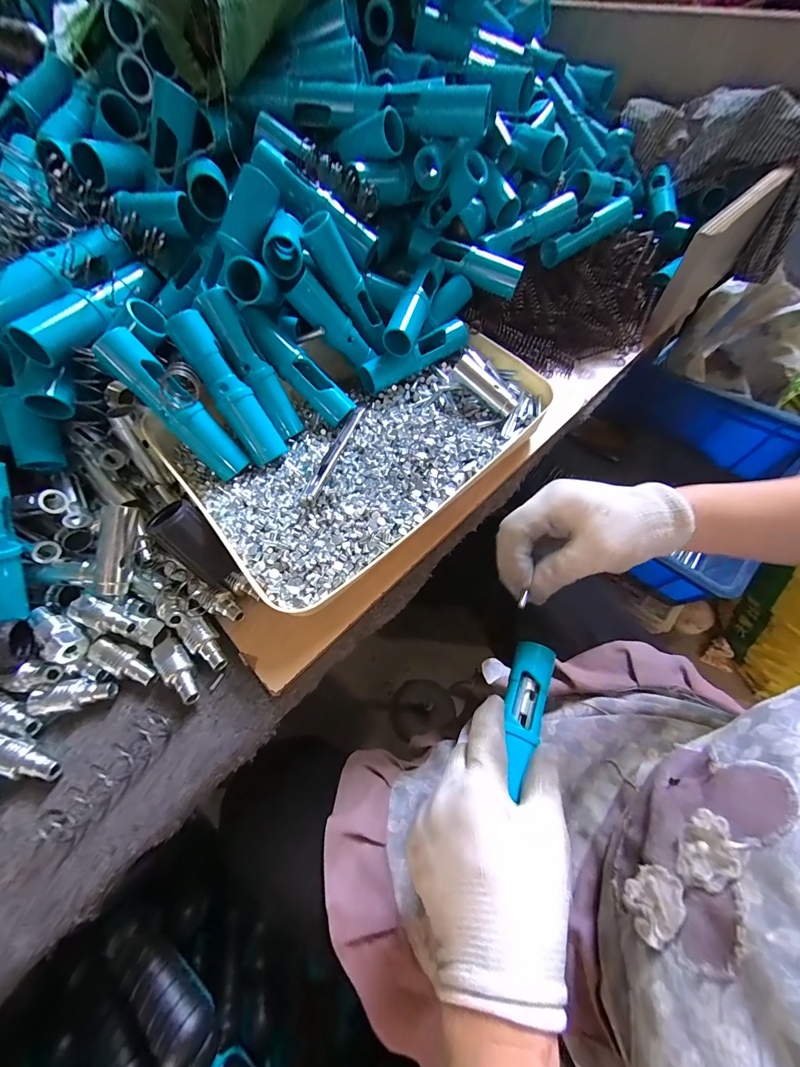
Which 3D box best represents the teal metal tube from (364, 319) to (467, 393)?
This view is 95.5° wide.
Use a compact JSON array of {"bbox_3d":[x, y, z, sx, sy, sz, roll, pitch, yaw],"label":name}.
[{"bbox_3d":[0.017,-0.179,0.367,0.120,0.028,0.022,-30,62,-15],"label":"teal metal tube"}]

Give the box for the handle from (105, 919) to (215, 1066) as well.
[{"bbox_3d":[-0.183,0.347,0.279,0.106,0.027,0.029,29,65,18],"label":"handle"}]

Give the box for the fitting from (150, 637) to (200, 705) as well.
[{"bbox_3d":[-0.163,0.103,0.271,0.055,0.015,0.020,40,68,23],"label":"fitting"}]

